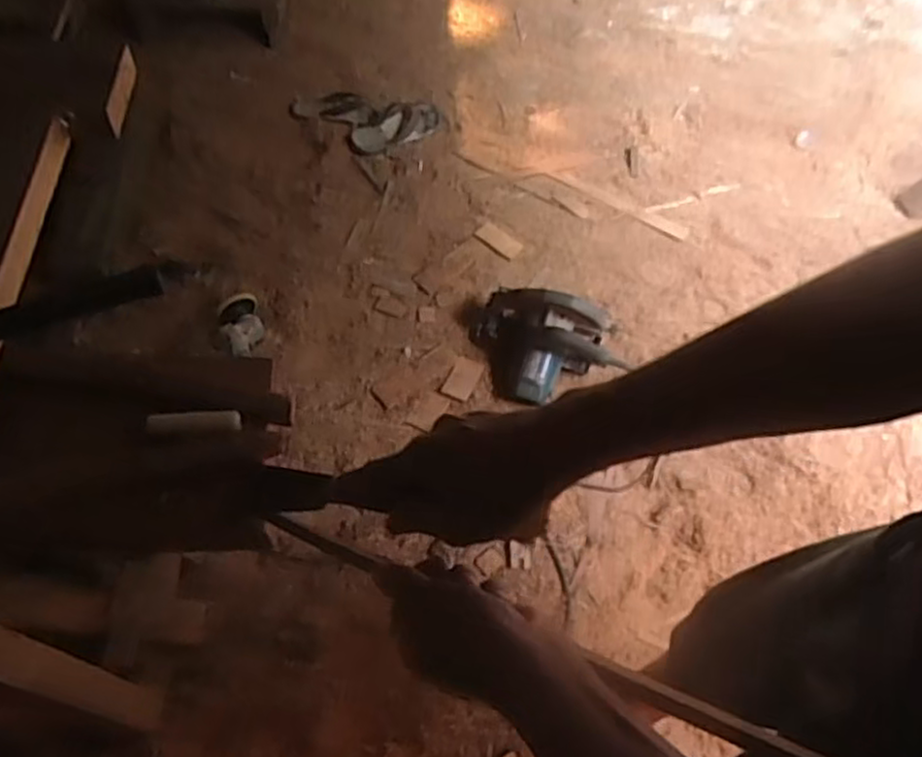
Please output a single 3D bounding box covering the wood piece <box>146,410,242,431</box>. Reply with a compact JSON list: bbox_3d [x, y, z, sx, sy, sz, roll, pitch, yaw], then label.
[{"bbox_3d":[-0.208,0.033,0.570,0.070,0.005,0.017,-3,57,-4],"label":"wood piece"}]

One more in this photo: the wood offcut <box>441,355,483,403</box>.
[{"bbox_3d":[0.004,-0.001,1.493,0.058,0.014,0.098,21,59,11],"label":"wood offcut"}]

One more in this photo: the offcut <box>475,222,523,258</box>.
[{"bbox_3d":[0.088,-0.320,1.679,0.113,0.010,0.057,36,63,20],"label":"offcut"}]

